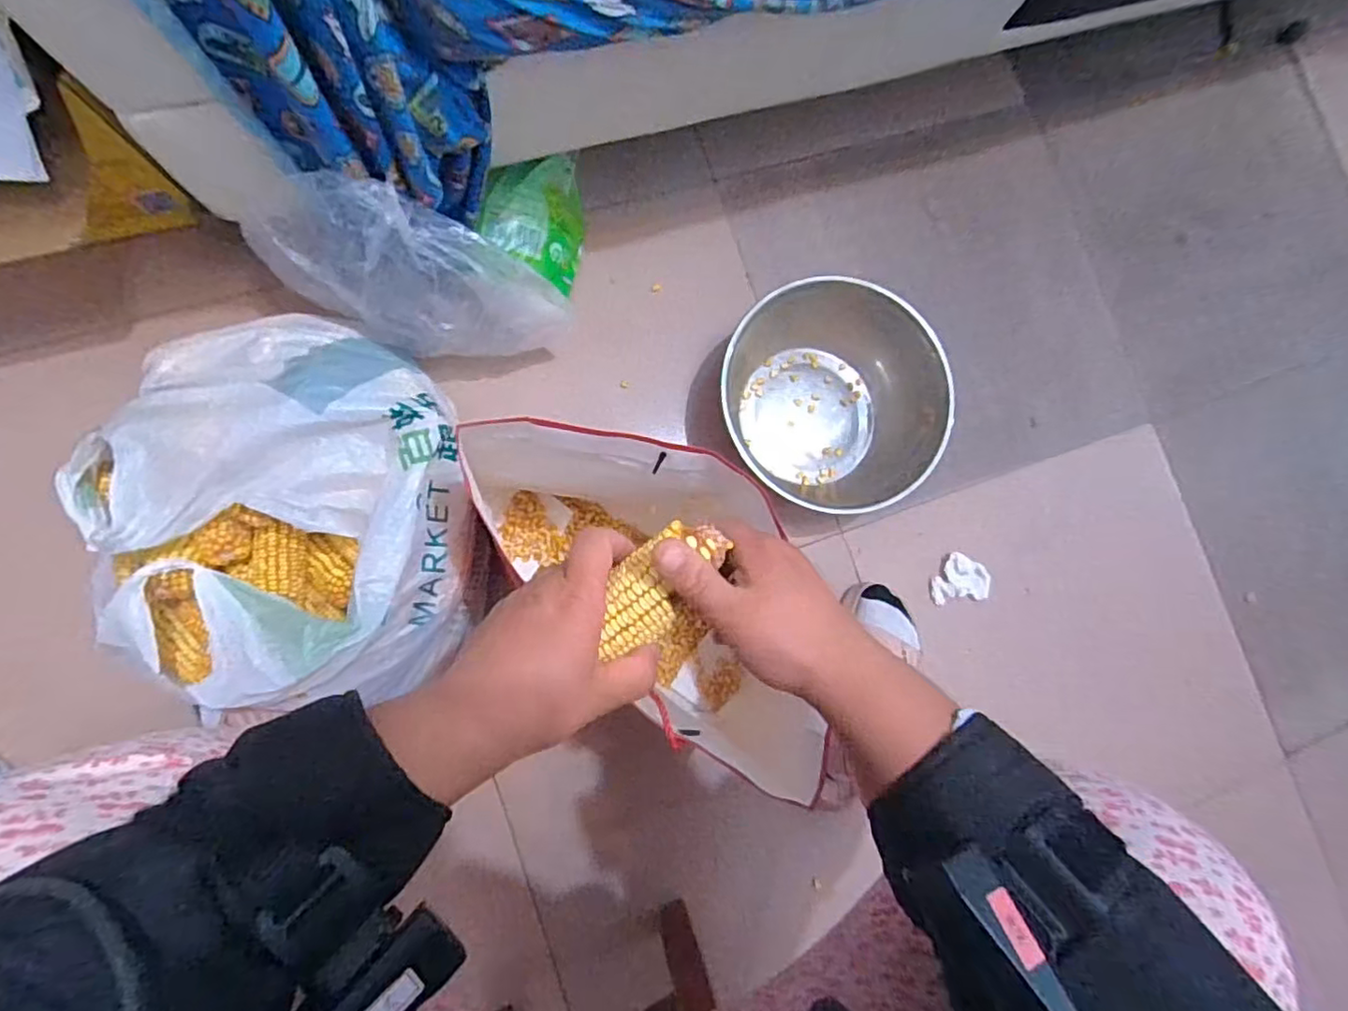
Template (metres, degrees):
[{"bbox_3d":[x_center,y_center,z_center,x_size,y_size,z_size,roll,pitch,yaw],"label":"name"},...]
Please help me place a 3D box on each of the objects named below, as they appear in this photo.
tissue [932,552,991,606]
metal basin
[{"bbox_3d":[0.382,0.095,0.827,0.080,0.020,0.063,-2,85,-8],"label":"tissue"},{"bbox_3d":[0.197,-0.144,0.786,0.267,0.125,0.232,35,81,-4],"label":"metal basin"}]

